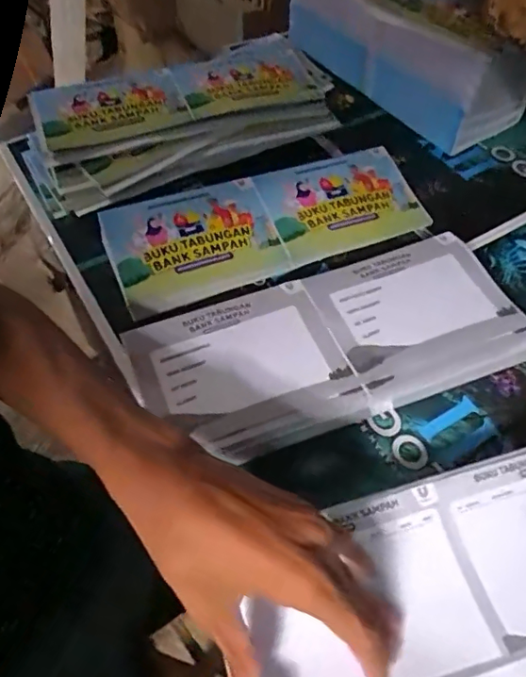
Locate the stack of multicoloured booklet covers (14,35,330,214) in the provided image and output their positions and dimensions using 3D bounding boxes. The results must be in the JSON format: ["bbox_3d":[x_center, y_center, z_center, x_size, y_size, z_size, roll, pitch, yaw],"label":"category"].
[{"bbox_3d":[-0.086,-0.246,0.595,0.345,0.046,0.168,-24,59,-19],"label":"stack of multicoloured booklet covers"}]

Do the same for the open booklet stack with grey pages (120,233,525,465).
[{"bbox_3d":[0.056,0.001,0.425,0.301,0.023,0.131,-17,57,-15],"label":"open booklet stack with grey pages"}]

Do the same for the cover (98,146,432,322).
[{"bbox_3d":[0.004,-0.114,0.518,0.300,0.026,0.122,-19,58,-16],"label":"cover"}]

